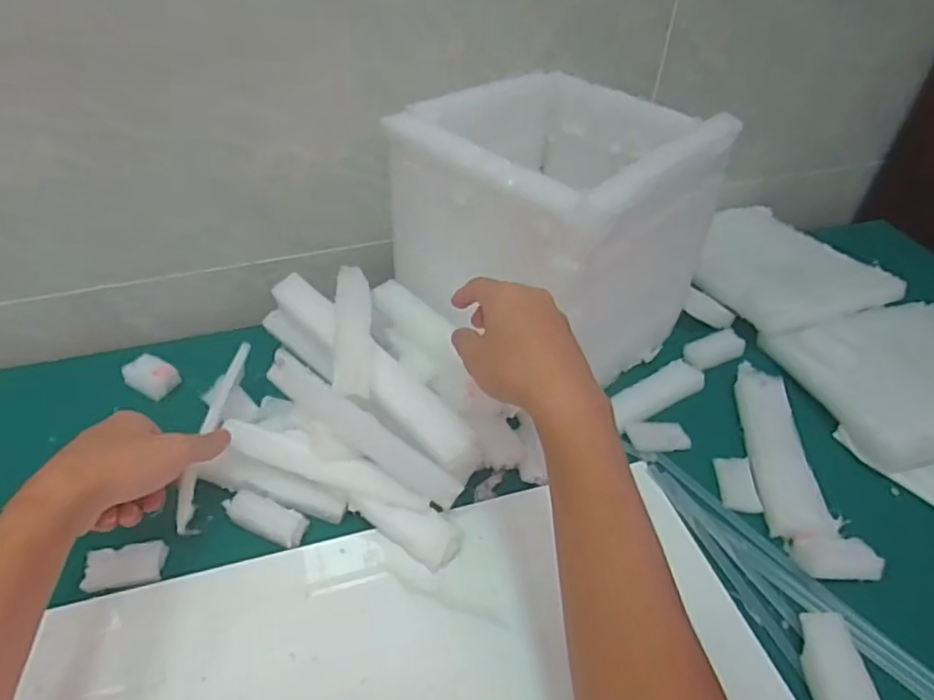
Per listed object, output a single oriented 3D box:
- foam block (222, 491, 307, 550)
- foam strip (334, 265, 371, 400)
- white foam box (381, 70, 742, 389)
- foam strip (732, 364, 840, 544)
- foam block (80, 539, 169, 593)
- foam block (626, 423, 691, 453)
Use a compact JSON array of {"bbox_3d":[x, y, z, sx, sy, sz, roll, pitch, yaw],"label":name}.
[{"bbox_3d":[-0.151,0.125,0.483,0.061,0.016,0.023,24,46,3],"label":"foam block"},{"bbox_3d":[-0.094,-0.026,0.533,0.029,0.019,0.167,-4,43,-7],"label":"foam strip"},{"bbox_3d":[0.073,-0.116,0.587,0.212,0.213,0.216,-32,53,-32],"label":"white foam box"},{"bbox_3d":[0.269,0.086,0.556,0.046,0.020,0.173,6,44,2],"label":"foam strip"},{"bbox_3d":[-0.245,0.154,0.462,0.052,0.009,0.031,-11,46,-15],"label":"foam block"},{"bbox_3d":[0.171,0.077,0.577,0.056,0.008,0.033,-6,45,-10],"label":"foam block"}]

